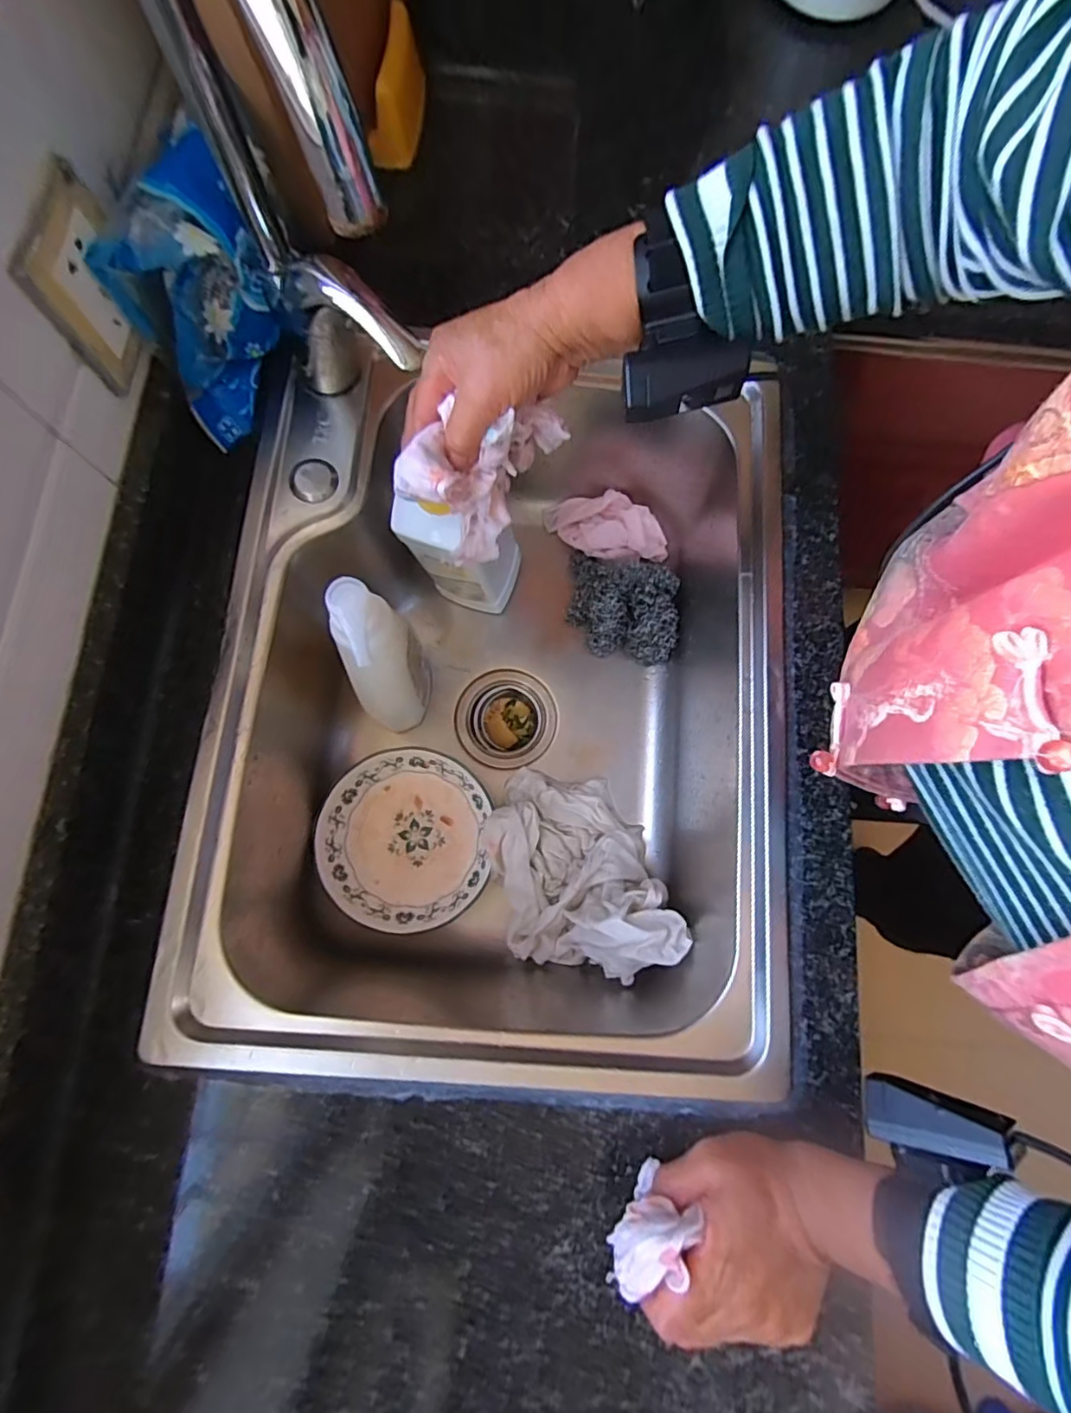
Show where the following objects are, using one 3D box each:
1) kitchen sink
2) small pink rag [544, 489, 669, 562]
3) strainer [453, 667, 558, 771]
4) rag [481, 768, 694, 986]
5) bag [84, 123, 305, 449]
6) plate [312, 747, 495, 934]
[{"bbox_3d":[-0.025,0.019,0.525,0.446,0.209,0.514,5,78,0],"label":"kitchen sink"},{"bbox_3d":[0.080,-0.198,0.632,0.132,0.039,0.074,1,78,-1],"label":"small pink rag"},{"bbox_3d":[-0.034,0.016,0.645,0.107,0.053,0.107,0,78,-2],"label":"strainer"},{"bbox_3d":[0.038,0.148,0.535,0.160,0.106,0.190,-9,78,-3],"label":"rag"},{"bbox_3d":[-0.227,-0.276,0.410,0.097,0.143,0.080,-30,80,-7],"label":"bag"},{"bbox_3d":[-0.131,0.131,0.572,0.164,0.030,0.168,0,78,-2],"label":"plate"}]

